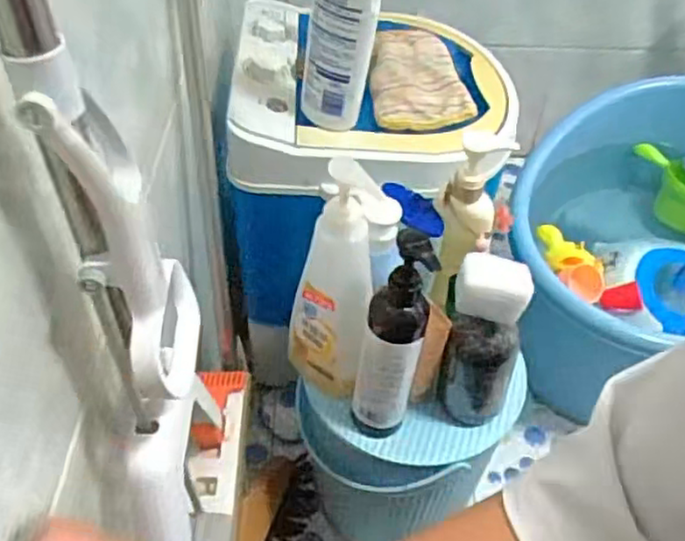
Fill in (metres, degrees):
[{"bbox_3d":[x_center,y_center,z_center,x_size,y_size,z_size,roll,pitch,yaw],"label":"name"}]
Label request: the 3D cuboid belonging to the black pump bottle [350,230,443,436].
[{"bbox_3d":[0.047,0.068,0.643,0.054,0.232,0.057,12,47,9],"label":"black pump bottle"}]

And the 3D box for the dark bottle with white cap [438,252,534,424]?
[{"bbox_3d":[0.137,0.074,0.679,0.073,0.191,0.063,9,47,6],"label":"dark bottle with white cap"}]

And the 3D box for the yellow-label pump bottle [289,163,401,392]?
[{"bbox_3d":[-0.003,0.018,0.688,0.101,0.238,0.095,5,46,3],"label":"yellow-label pump bottle"}]

